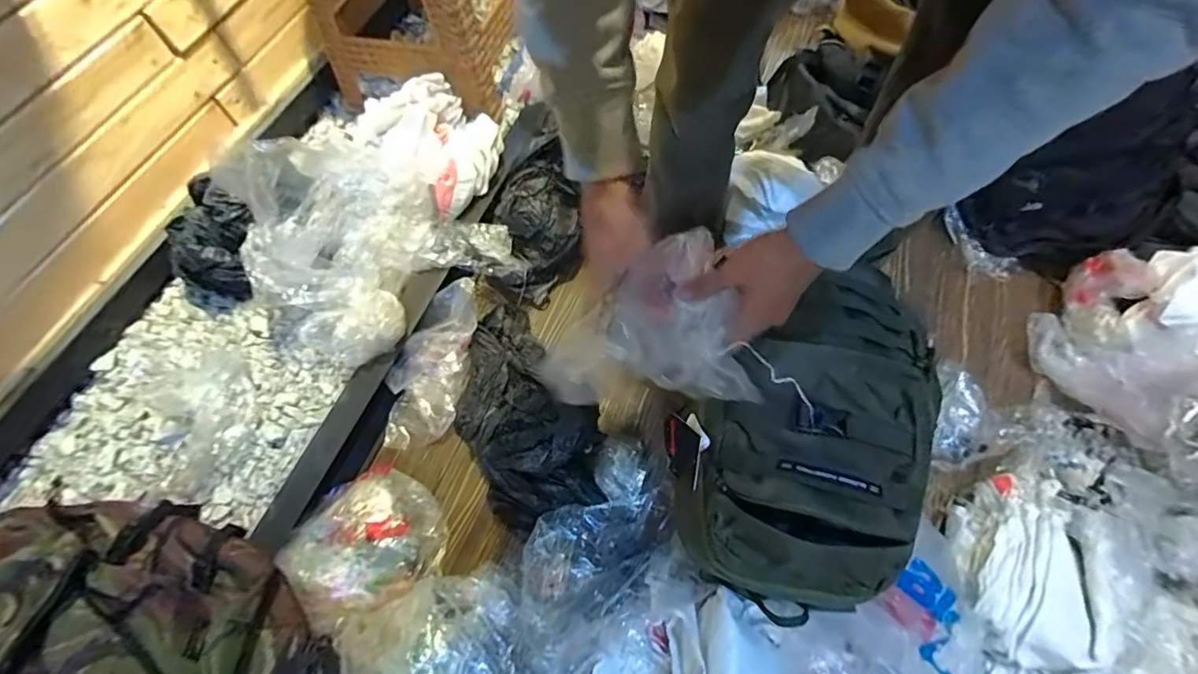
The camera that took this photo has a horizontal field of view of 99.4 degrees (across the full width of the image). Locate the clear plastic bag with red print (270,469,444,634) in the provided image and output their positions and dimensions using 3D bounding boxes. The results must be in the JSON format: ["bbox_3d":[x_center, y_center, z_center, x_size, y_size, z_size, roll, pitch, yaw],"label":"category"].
[{"bbox_3d":[-0.329,0.289,0.724,0.186,0.079,0.179,-41,69,-16],"label":"clear plastic bag with red print"}]

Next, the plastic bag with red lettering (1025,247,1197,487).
[{"bbox_3d":[0.829,0.004,0.712,0.383,0.191,0.301,-34,67,-13],"label":"plastic bag with red lettering"}]

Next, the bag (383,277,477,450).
[{"bbox_3d":[-0.267,0.046,0.837,0.099,0.081,0.292,19,89,12],"label":"bag"}]

